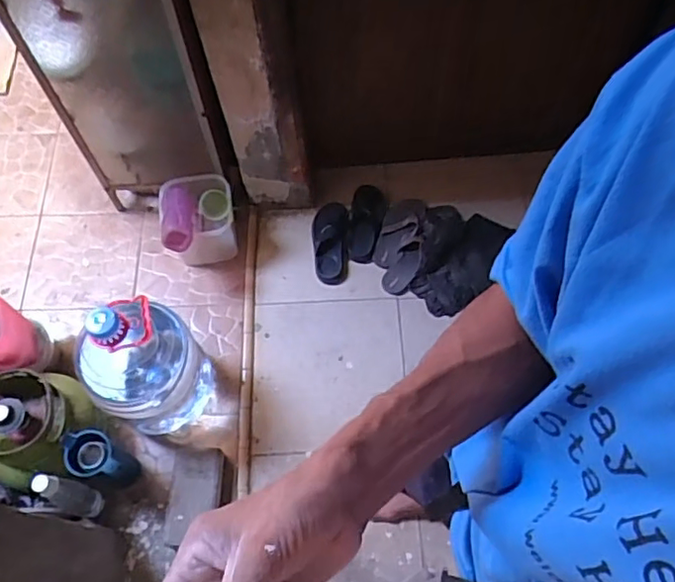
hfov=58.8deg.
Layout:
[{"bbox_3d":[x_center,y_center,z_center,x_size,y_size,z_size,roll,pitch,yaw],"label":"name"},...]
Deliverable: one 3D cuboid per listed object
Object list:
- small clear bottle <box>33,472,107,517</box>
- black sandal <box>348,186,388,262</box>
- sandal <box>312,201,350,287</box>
[{"bbox_3d":[-0.565,0.434,1.263,0.057,0.280,0.062,12,65,7],"label":"small clear bottle"},{"bbox_3d":[0.085,-0.198,1.699,0.100,0.038,0.248,6,64,4],"label":"black sandal"},{"bbox_3d":[-0.021,-0.136,1.657,0.101,0.048,0.236,1,64,2],"label":"sandal"}]

